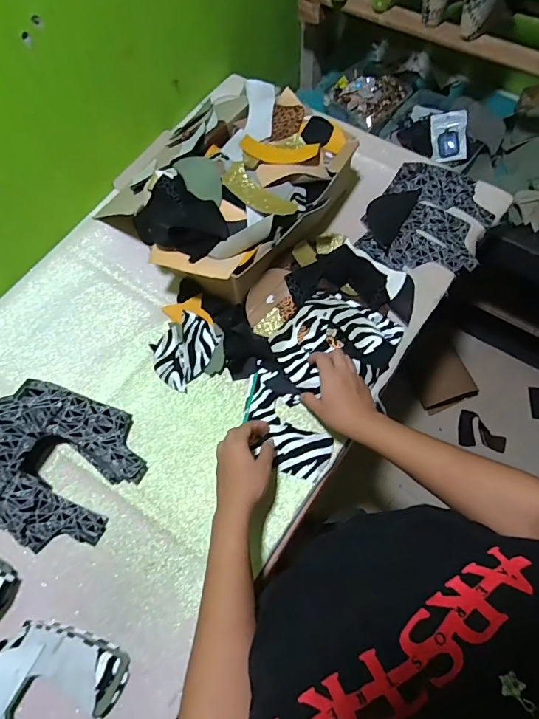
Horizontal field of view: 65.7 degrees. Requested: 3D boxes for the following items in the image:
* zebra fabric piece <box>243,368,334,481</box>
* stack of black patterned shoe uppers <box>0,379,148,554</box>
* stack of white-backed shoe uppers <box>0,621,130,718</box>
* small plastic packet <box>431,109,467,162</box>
[{"bbox_3d":[0.022,0.091,0.598,0.081,0.019,0.170,-30,70,-11],"label":"zebra fabric piece"},{"bbox_3d":[-0.292,0.133,0.551,0.206,0.100,0.201,27,70,13],"label":"stack of black patterned shoe uppers"},{"bbox_3d":[-0.266,0.392,0.477,0.152,0.034,0.161,27,70,13],"label":"stack of white-backed shoe uppers"},{"bbox_3d":[0.381,-0.473,0.883,0.067,0.011,0.098,1,102,30],"label":"small plastic packet"}]

